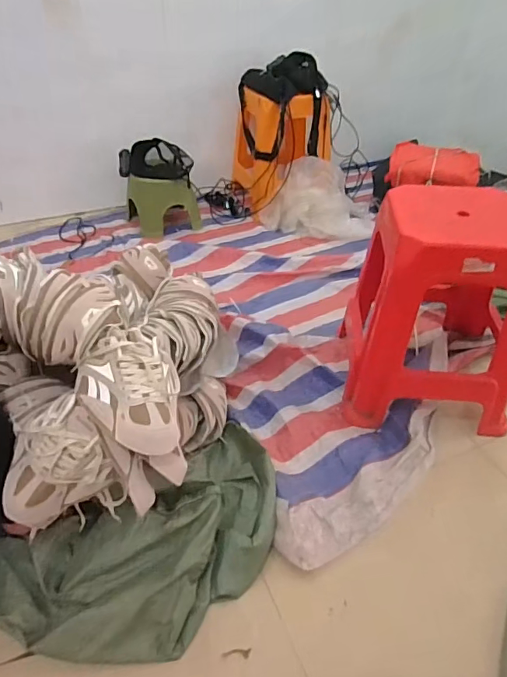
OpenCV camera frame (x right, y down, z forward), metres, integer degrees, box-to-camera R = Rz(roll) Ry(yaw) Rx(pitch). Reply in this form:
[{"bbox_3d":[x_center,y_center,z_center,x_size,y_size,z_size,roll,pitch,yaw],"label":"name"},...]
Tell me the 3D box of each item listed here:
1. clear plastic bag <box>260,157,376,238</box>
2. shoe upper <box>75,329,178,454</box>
[{"bbox_3d":[0.252,-0.558,1.850,0.431,0.228,0.236,3,40,2],"label":"clear plastic bag"},{"bbox_3d":[-0.188,0.080,0.724,0.146,0.076,0.216,-10,64,-14],"label":"shoe upper"}]

